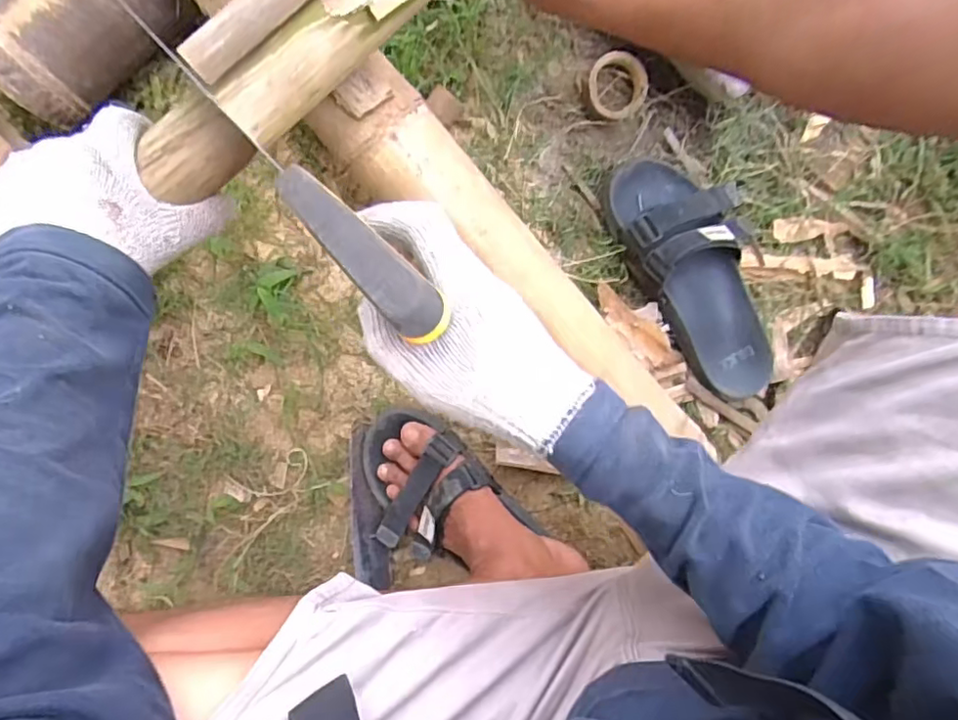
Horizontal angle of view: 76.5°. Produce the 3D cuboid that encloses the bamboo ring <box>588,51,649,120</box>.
[{"bbox_3d":[0.147,-0.290,0.641,0.063,0.017,0.059,0,92,-2],"label":"bamboo ring"}]

